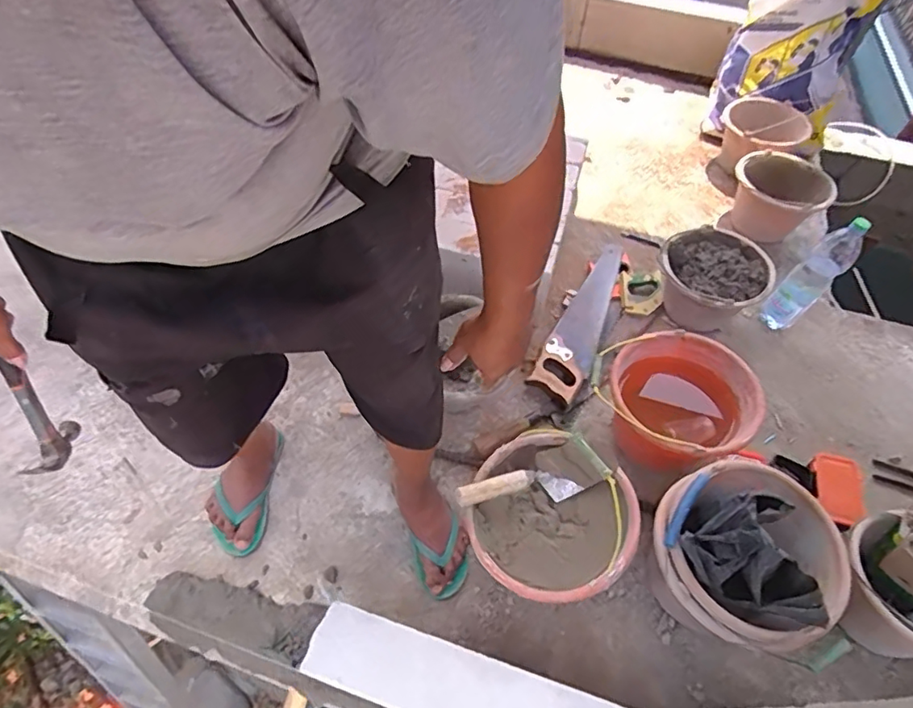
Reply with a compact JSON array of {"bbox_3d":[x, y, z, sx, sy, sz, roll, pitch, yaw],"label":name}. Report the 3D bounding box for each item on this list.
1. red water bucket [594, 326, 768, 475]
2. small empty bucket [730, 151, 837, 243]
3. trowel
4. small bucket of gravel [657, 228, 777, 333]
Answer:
[{"bbox_3d":[0.430,0.105,1.139,0.304,0.203,0.280,2,54,-2],"label":"red water bucket"},{"bbox_3d":[0.887,-0.438,1.520,0.196,0.170,0.249,-32,62,-24],"label":"small empty bucket"},{"bbox_3d":[0.128,0.213,0.942,0.265,0.070,0.099,-20,59,-15],"label":"trowel"},{"bbox_3d":[0.608,-0.168,1.345,0.240,0.167,0.232,2,54,-2],"label":"small bucket of gravel"}]

